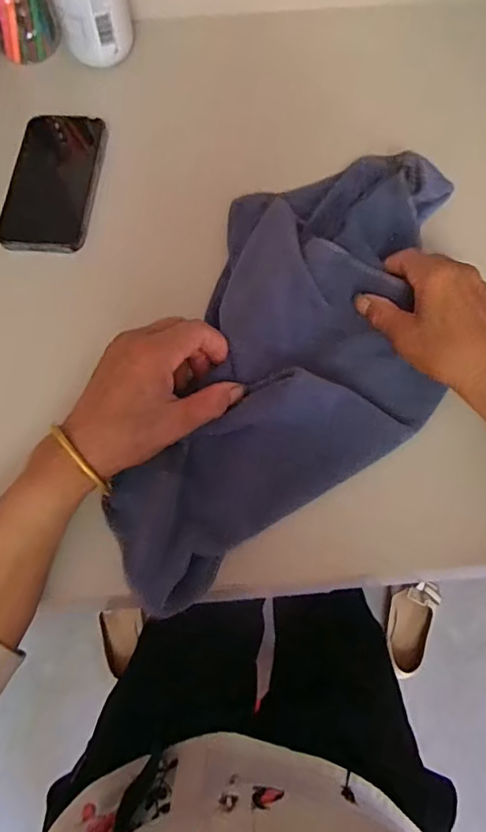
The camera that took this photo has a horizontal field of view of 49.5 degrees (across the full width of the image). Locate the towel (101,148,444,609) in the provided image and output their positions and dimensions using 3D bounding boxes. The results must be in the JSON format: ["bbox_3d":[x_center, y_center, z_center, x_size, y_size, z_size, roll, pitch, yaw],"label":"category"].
[{"bbox_3d":[0.045,-0.047,0.387,0.184,0.046,0.392,24,69,10],"label":"towel"}]

